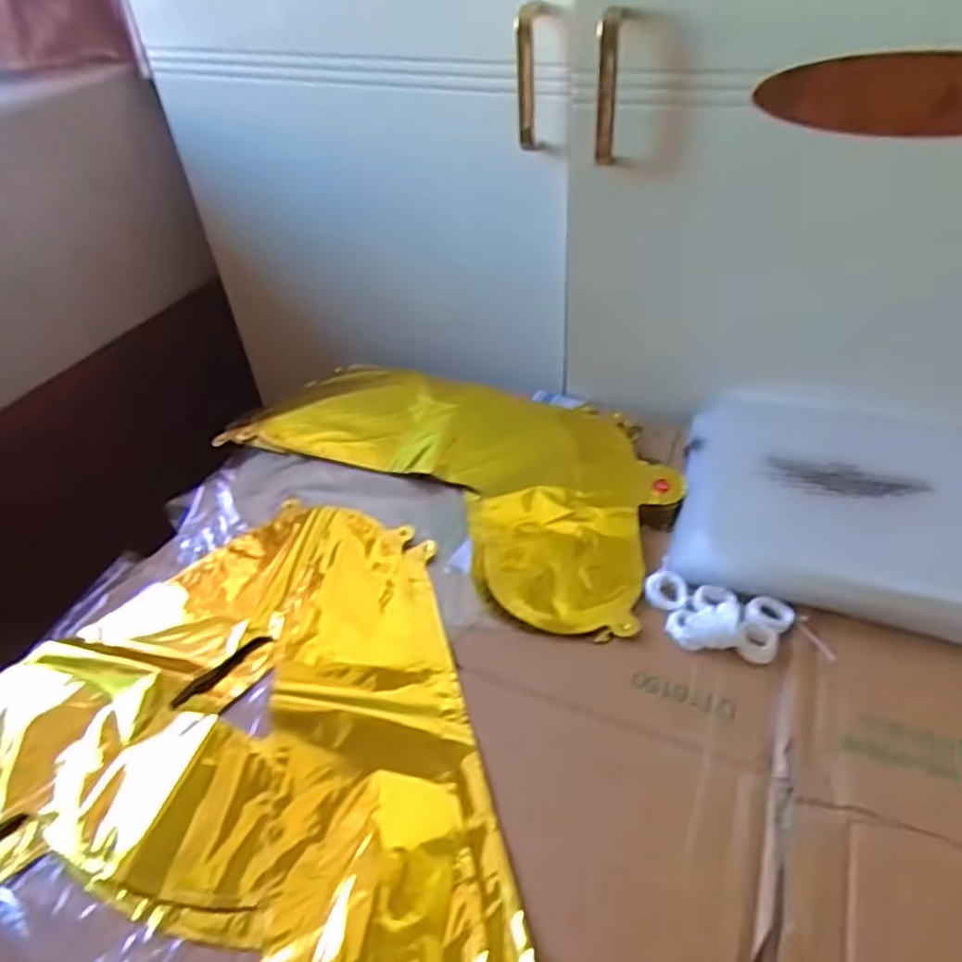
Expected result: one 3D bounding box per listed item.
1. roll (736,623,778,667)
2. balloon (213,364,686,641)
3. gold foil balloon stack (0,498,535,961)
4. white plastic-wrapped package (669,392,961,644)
[{"bbox_3d":[0.180,0.105,0.449,0.025,0.012,0.024,-2,43,2],"label":"roll"},{"bbox_3d":[-0.025,-0.026,0.606,0.401,0.013,0.233,21,48,25],"label":"balloon"},{"bbox_3d":[-0.145,0.150,0.426,0.406,0.012,0.341,11,45,17],"label":"gold foil balloon stack"},{"bbox_3d":[0.274,0.007,0.529,0.222,0.038,0.245,11,45,16],"label":"white plastic-wrapped package"}]

